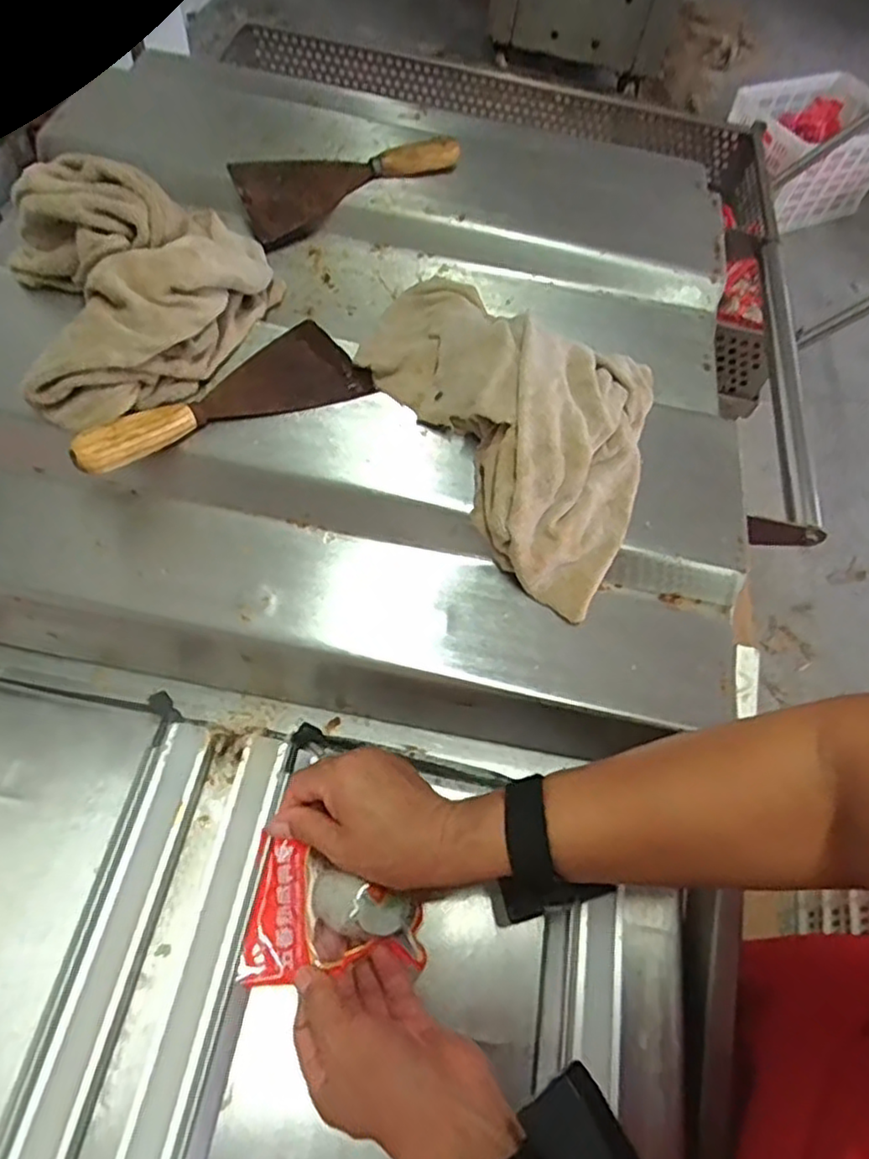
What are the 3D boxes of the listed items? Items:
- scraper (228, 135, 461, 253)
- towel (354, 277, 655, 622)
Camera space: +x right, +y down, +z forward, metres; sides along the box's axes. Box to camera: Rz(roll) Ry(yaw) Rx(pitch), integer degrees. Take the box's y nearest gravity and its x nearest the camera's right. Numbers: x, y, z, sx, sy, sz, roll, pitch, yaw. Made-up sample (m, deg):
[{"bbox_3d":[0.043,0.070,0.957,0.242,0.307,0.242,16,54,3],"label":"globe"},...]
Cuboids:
[{"bbox_3d":[-0.077,-0.374,0.636,0.209,0.033,0.078,-14,61,-12],"label":"scraper"},{"bbox_3d":[0.070,-0.140,0.500,0.179,0.072,0.301,-26,64,-18],"label":"towel"}]

